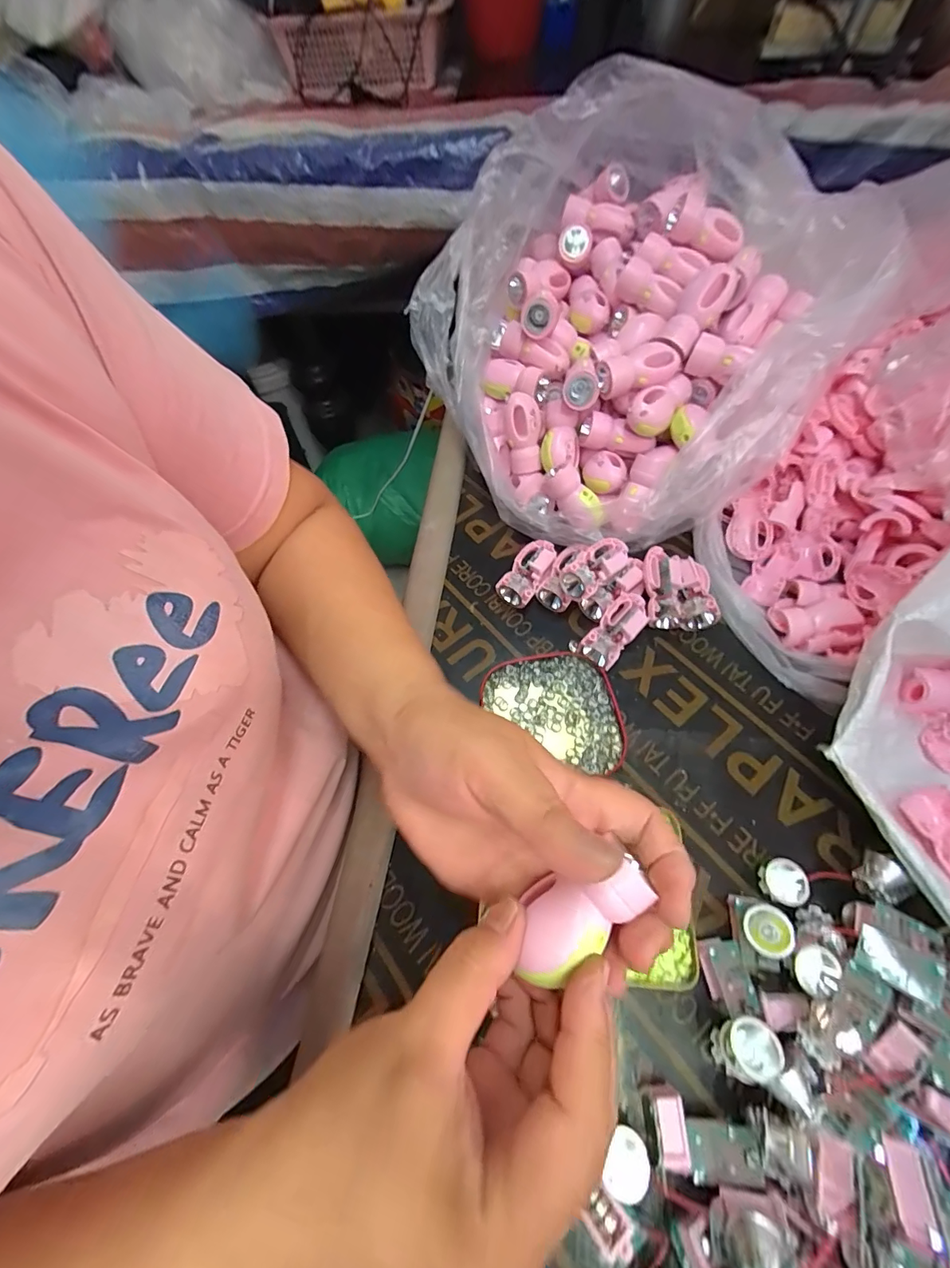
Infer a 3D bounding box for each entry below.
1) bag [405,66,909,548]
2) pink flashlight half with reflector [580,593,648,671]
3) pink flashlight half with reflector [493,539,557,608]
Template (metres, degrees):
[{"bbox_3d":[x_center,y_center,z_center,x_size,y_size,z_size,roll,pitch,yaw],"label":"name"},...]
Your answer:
[{"bbox_3d":[0.144,-0.285,0.403,0.335,0.202,0.351,-26,63,-10],"label":"bag"},{"bbox_3d":[0.114,-0.003,0.361,0.029,0.022,0.064,37,70,21],"label":"pink flashlight half with reflector"},{"bbox_3d":[0.047,-0.053,0.399,0.030,0.024,0.068,29,67,18],"label":"pink flashlight half with reflector"}]

